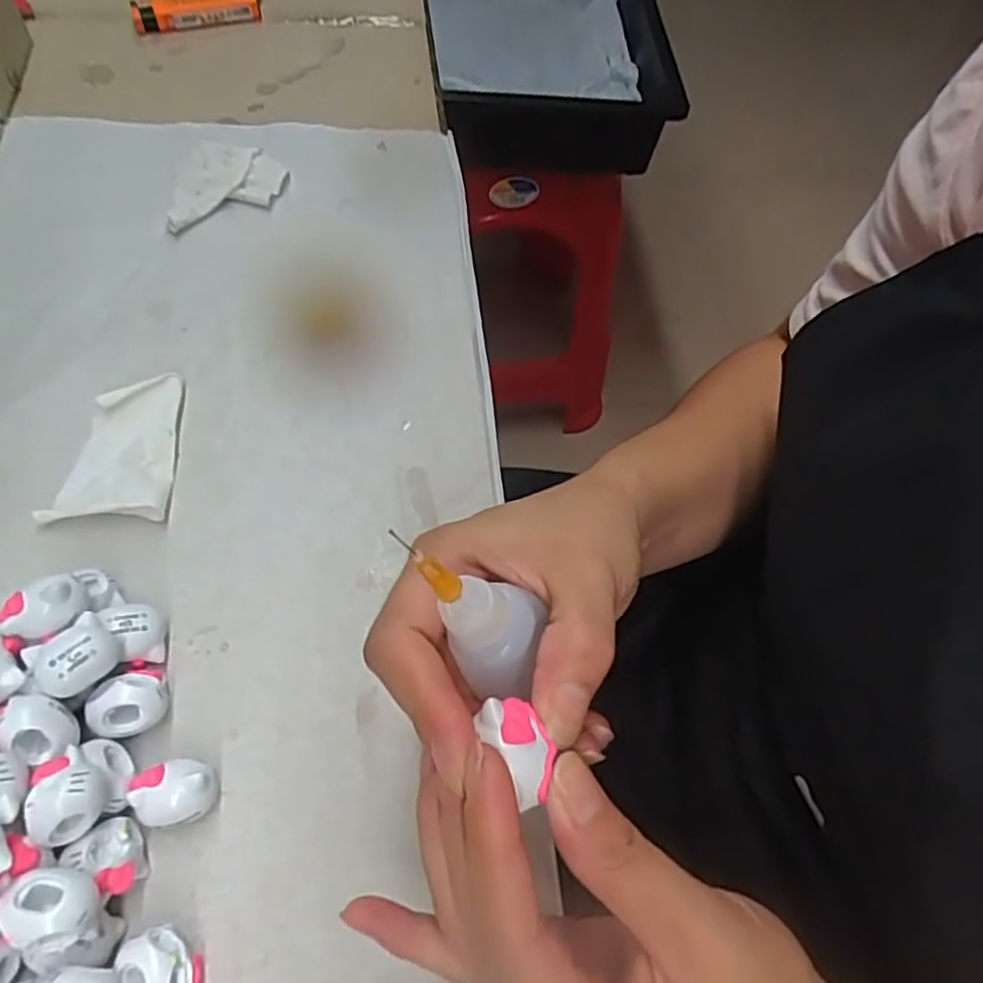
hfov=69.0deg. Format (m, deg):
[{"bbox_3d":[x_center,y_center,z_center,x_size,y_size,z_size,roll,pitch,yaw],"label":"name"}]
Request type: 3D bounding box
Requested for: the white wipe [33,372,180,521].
[{"bbox_3d":[-0.162,-0.020,0.310,0.046,0.017,0.068,-1,60,-6],"label":"white wipe"}]

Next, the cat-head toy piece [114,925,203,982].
[{"bbox_3d":[-0.100,0.147,0.218,0.019,0.019,0.025,-22,65,-17],"label":"cat-head toy piece"}]

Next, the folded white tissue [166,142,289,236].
[{"bbox_3d":[-0.145,-0.168,0.396,0.057,0.006,0.060,3,70,-13],"label":"folded white tissue"}]

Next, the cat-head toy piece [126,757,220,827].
[{"bbox_3d":[-0.106,0.101,0.242,0.026,0.021,0.021,-10,62,-12],"label":"cat-head toy piece"}]

